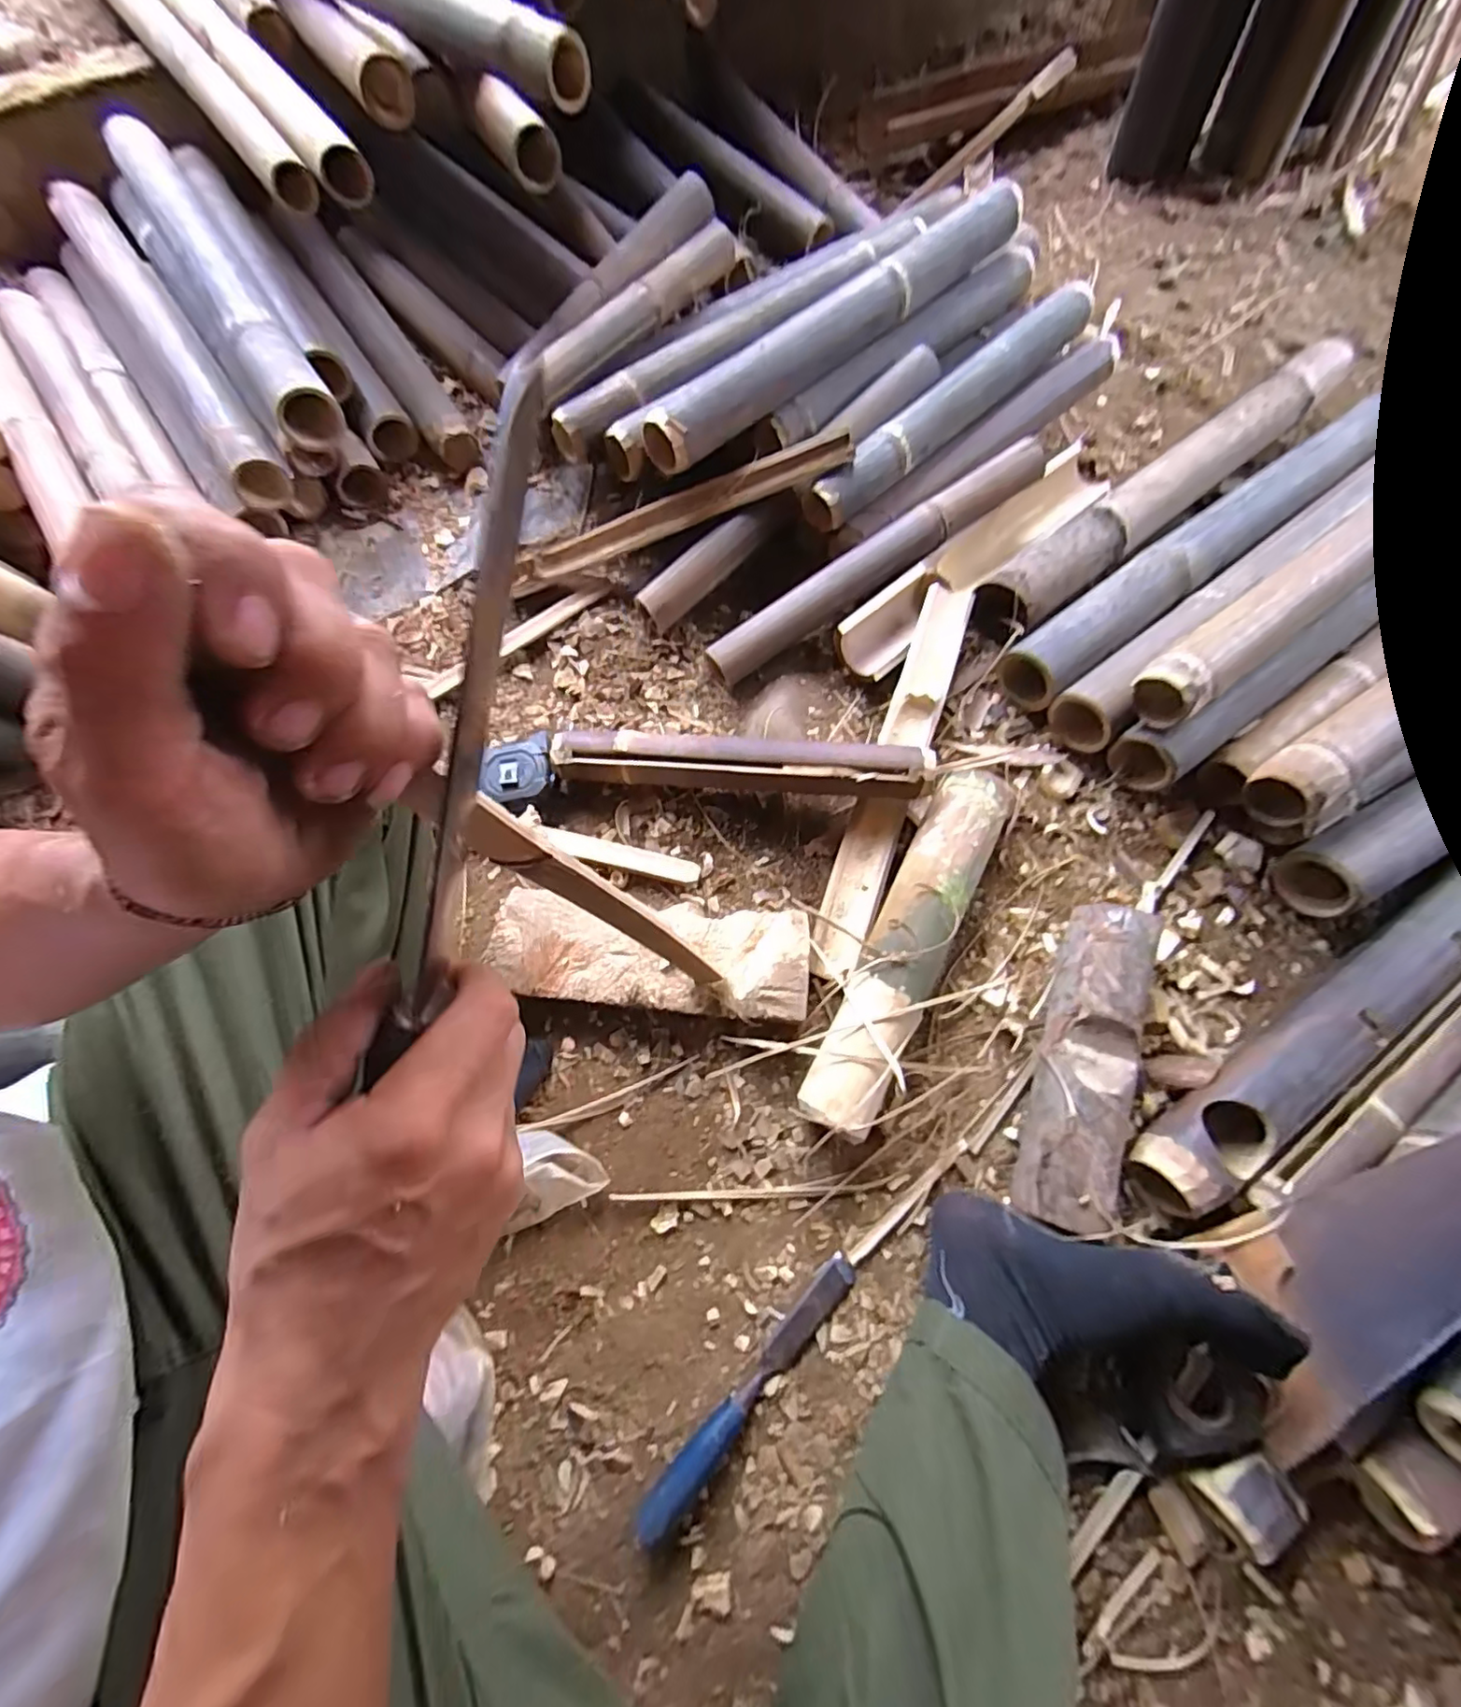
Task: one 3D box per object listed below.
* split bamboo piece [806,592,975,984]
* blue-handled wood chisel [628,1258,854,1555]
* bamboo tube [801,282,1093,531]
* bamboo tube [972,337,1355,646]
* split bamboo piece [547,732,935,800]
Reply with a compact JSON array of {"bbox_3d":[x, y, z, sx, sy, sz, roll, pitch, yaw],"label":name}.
[{"bbox_3d":[0.177,-0.091,0.669,0.050,0.041,0.467,19,71,8],"label":"split bamboo piece"},{"bbox_3d":[0.019,0.419,0.483,0.228,0.031,0.023,-43,74,-14],"label":"blue-handled wood chisel"},{"bbox_3d":[0.280,-0.560,0.775,0.483,0.065,0.055,-40,75,-14],"label":"bamboo tube"},{"bbox_3d":[0.579,-0.491,0.808,0.729,0.069,0.085,-39,74,-13],"label":"bamboo tube"},{"bbox_3d":[0.005,-0.096,0.637,0.383,0.042,0.057,5,69,2],"label":"split bamboo piece"}]

